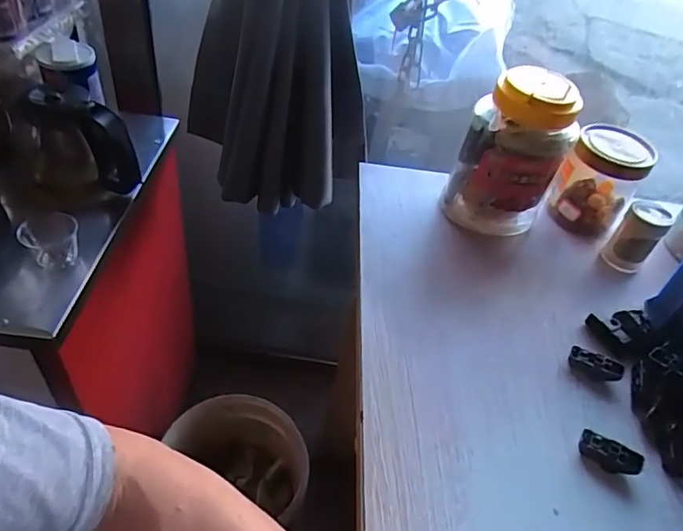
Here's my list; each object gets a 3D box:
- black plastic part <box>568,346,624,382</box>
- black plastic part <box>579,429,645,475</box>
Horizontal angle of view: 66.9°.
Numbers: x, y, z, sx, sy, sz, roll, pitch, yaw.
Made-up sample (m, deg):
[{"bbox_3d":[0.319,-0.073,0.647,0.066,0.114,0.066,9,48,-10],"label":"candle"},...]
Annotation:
[{"bbox_3d":[0.236,0.094,0.482,0.046,0.017,0.017,31,48,20],"label":"black plastic part"},{"bbox_3d":[0.218,0.155,0.420,0.046,0.017,0.022,24,46,13],"label":"black plastic part"}]

